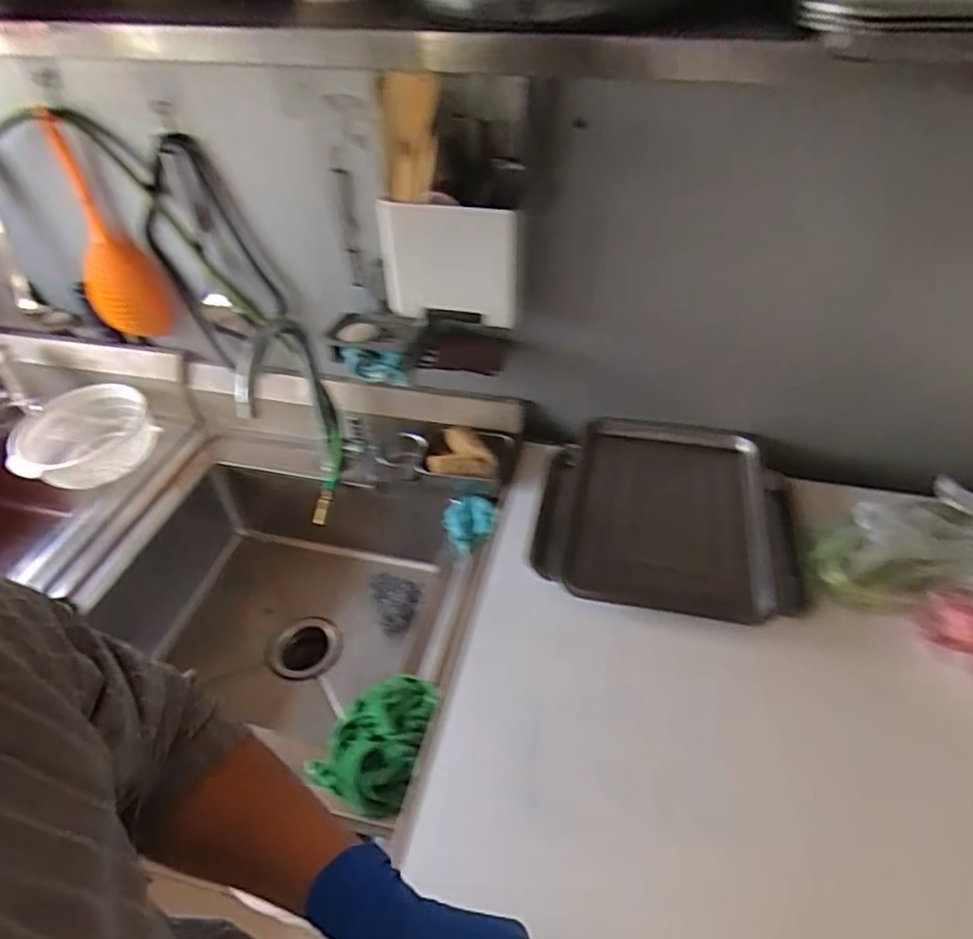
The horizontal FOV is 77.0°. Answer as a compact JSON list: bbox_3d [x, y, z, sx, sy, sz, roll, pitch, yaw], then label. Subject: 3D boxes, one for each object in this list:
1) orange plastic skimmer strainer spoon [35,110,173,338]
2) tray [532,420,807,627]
[{"bbox_3d":[-0.600,-0.352,0.947,0.136,0.314,0.045,15,45,18],"label":"orange plastic skimmer strainer spoon"},{"bbox_3d":[0.244,0.059,0.835,0.336,0.047,0.356,7,43,10],"label":"tray"}]

